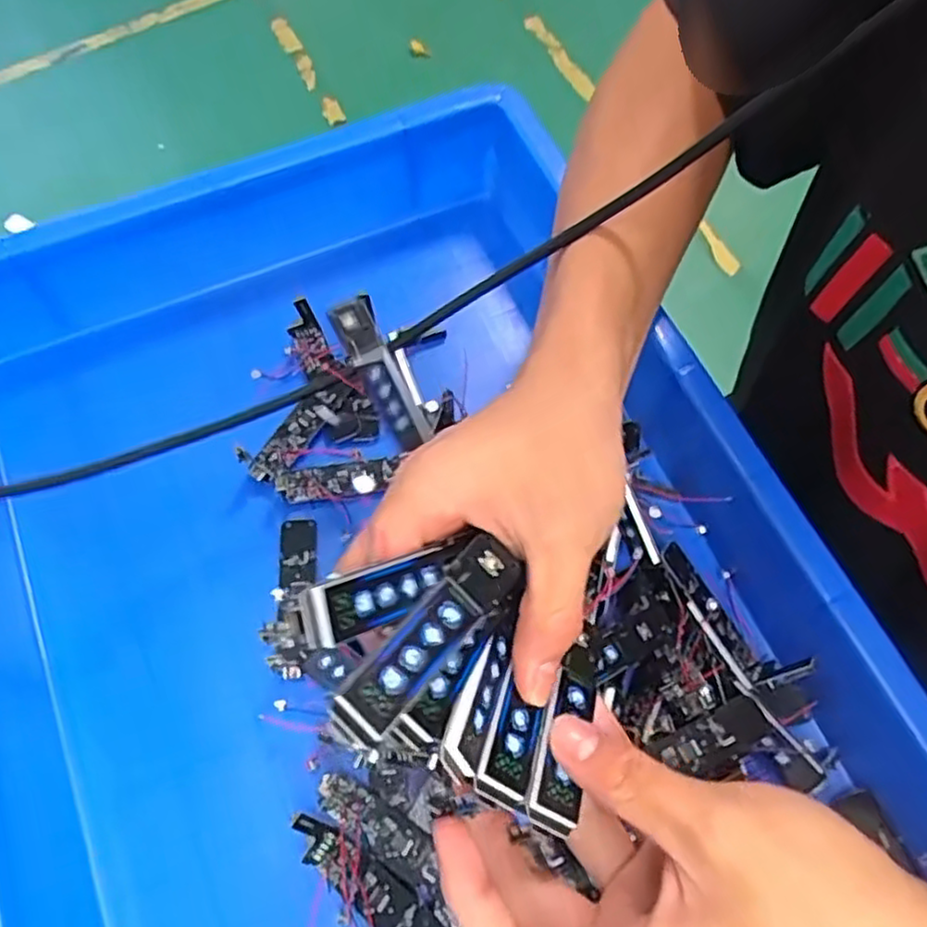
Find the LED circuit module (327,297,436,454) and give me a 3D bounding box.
[{"bbox_3d":[-0.038,-0.041,0.339,0.017,0.015,0.075,-31,113,-10],"label":"LED circuit module"}]

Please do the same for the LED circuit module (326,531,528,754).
[{"bbox_3d":[-0.009,0.049,0.215,0.019,0.008,0.081,35,47,14],"label":"LED circuit module"}]

